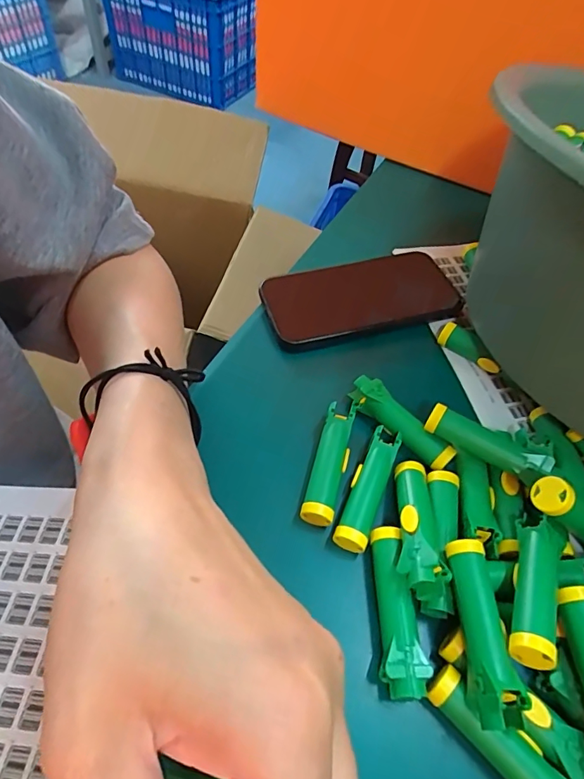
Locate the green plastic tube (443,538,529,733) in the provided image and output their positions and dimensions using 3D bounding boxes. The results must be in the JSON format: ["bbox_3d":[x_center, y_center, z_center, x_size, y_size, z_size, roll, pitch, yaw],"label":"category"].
[{"bbox_3d":[0.092,0.118,0.226,0.021,0.022,0.079,4,53,-3],"label":"green plastic tube"}]

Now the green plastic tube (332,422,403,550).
[{"bbox_3d":[0.046,0.062,0.283,0.019,0.024,0.081,21,54,10],"label":"green plastic tube"}]

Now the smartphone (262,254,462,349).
[{"bbox_3d":[0.059,-0.079,0.387,0.162,0.012,0.077,-13,60,-13],"label":"smartphone"}]

